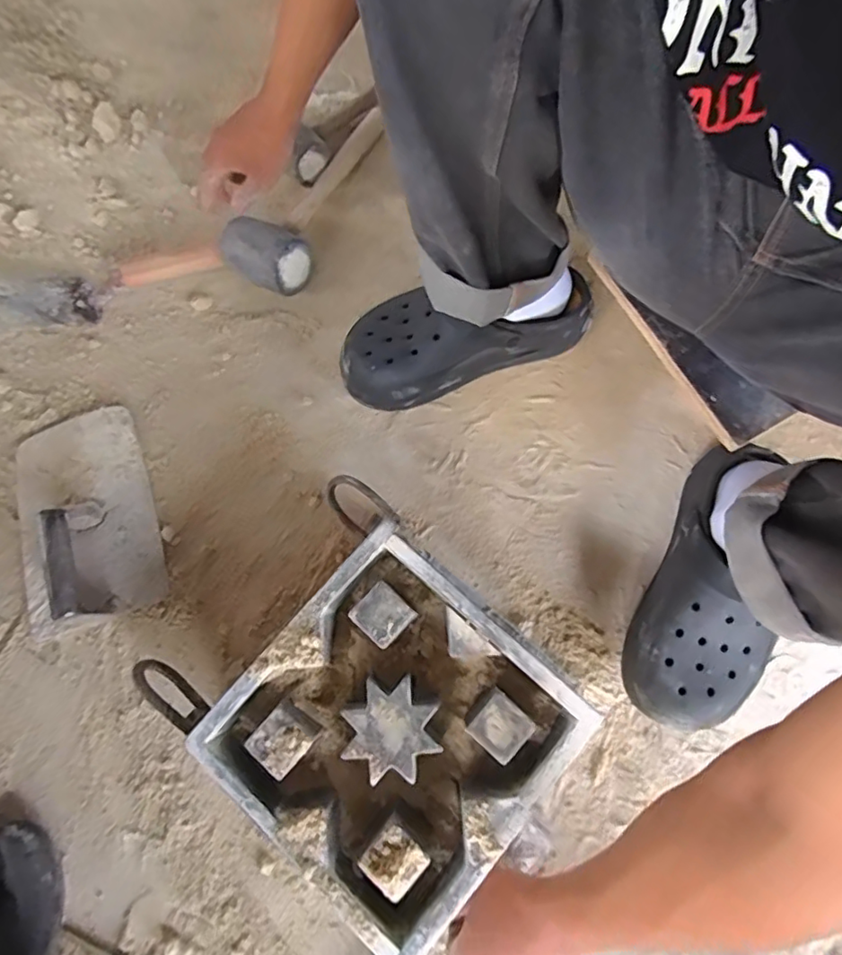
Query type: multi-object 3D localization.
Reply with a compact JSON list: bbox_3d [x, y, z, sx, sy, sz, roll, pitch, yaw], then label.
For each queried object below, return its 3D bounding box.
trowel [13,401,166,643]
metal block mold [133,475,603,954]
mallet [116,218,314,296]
[{"bbox_3d":[-0.355,0.032,0.559,0.141,0.073,0.225,-17,77,-3],"label":"trowel"},{"bbox_3d":[-0.042,0.178,0.456,0.280,0.066,0.231,40,80,10],"label":"metal block mold"},{"bbox_3d":[-0.240,-0.260,0.666,0.218,0.068,0.089,4,76,2],"label":"mallet"}]

